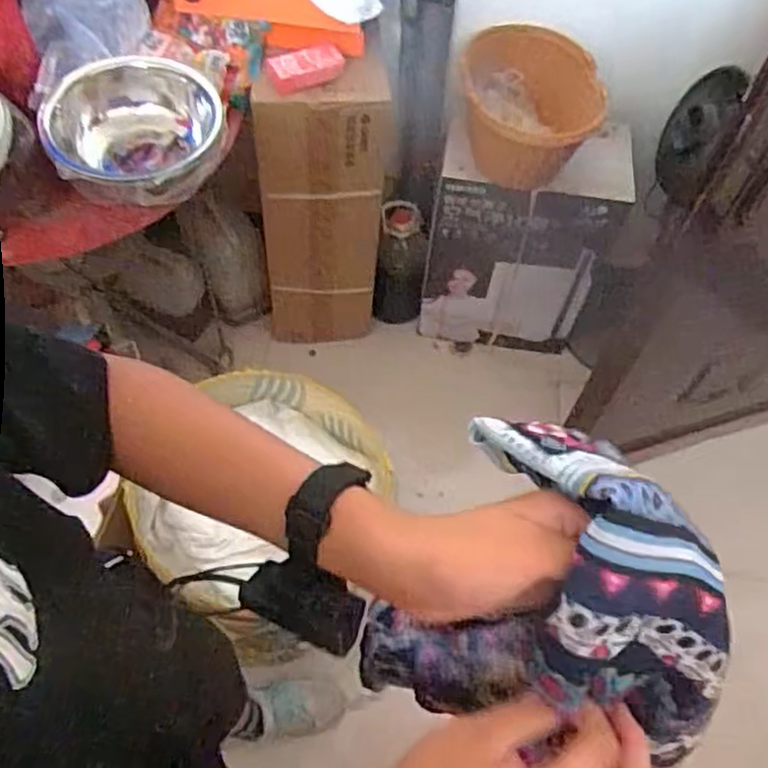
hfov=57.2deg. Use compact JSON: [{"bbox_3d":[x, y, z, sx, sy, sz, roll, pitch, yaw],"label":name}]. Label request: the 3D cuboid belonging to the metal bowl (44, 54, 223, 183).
[{"bbox_3d":[-0.428,-0.441,1.229,0.250,0.141,0.268,2,59,-3],"label":"metal bowl"}]

